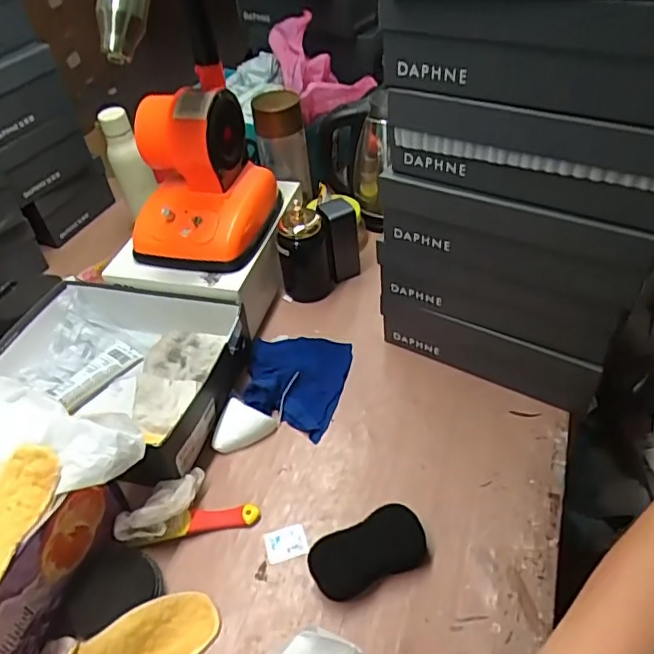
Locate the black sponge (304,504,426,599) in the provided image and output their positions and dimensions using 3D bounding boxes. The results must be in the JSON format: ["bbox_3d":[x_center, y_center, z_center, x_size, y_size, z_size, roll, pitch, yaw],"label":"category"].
[{"bbox_3d":[0.045,0.249,0.653,0.127,0.035,0.062,-20,45,-14],"label":"black sponge"}]

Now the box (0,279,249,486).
[{"bbox_3d":[-0.295,0.063,0.833,0.327,0.104,0.264,10,46,17],"label":"box"}]

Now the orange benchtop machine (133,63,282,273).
[{"bbox_3d":[-0.190,-0.227,0.869,0.169,0.202,0.199,10,46,16],"label":"orange benchtop machine"}]

